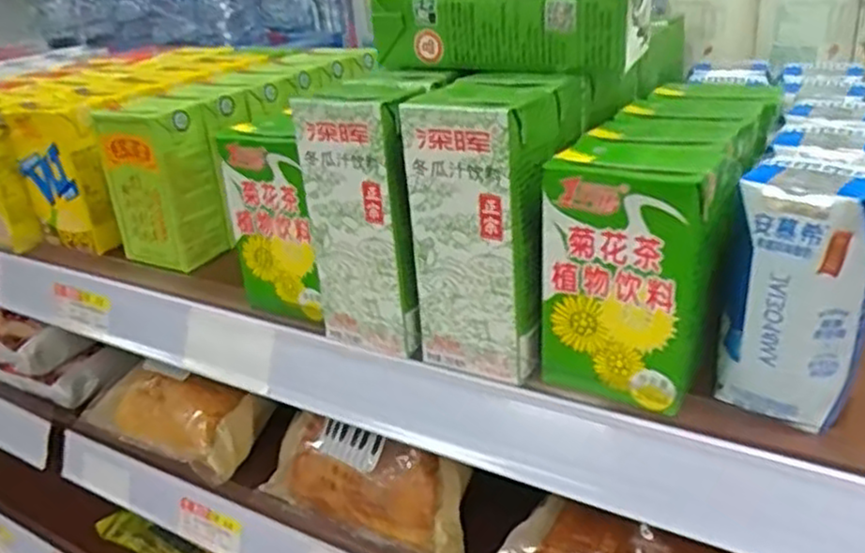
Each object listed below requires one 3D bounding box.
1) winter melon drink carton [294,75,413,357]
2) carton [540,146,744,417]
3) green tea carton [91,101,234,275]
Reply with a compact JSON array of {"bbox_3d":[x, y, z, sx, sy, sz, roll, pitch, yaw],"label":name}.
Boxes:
[{"bbox_3d":[-0.024,-0.034,0.385,0.059,0.131,0.055,10,31,28],"label":"winter melon drink carton"},{"bbox_3d":[0.089,-0.002,0.329,0.071,0.105,0.050,10,31,27],"label":"carton"},{"bbox_3d":[-0.184,-0.062,0.512,0.081,0.112,0.050,13,33,33],"label":"green tea carton"}]

